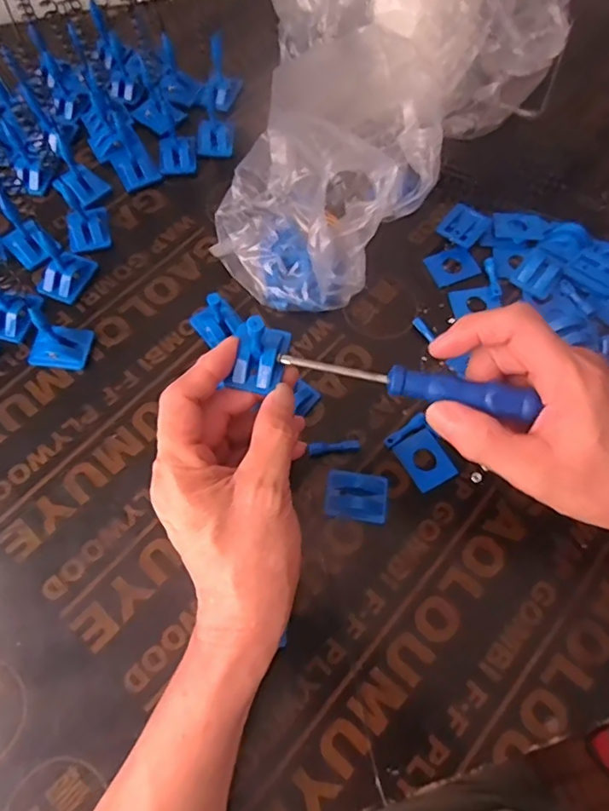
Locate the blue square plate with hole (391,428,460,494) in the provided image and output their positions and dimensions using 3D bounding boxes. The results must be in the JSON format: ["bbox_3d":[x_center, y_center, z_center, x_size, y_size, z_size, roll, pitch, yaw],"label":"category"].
[{"bbox_3d":[0.088,0.040,0.401,0.031,0.004,0.041,-34,68,-1],"label":"blue square plate with hole"}]

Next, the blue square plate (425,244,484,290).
[{"bbox_3d":[0.127,-0.122,0.474,0.041,0.006,0.034,-22,71,-6],"label":"blue square plate"}]

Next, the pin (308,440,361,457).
[{"bbox_3d":[0.023,0.031,0.405,0.038,0.009,0.010,-5,67,-2],"label":"pin"}]

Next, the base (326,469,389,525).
[{"bbox_3d":[0.037,0.065,0.390,0.042,0.010,0.035,8,67,3],"label":"base"}]

